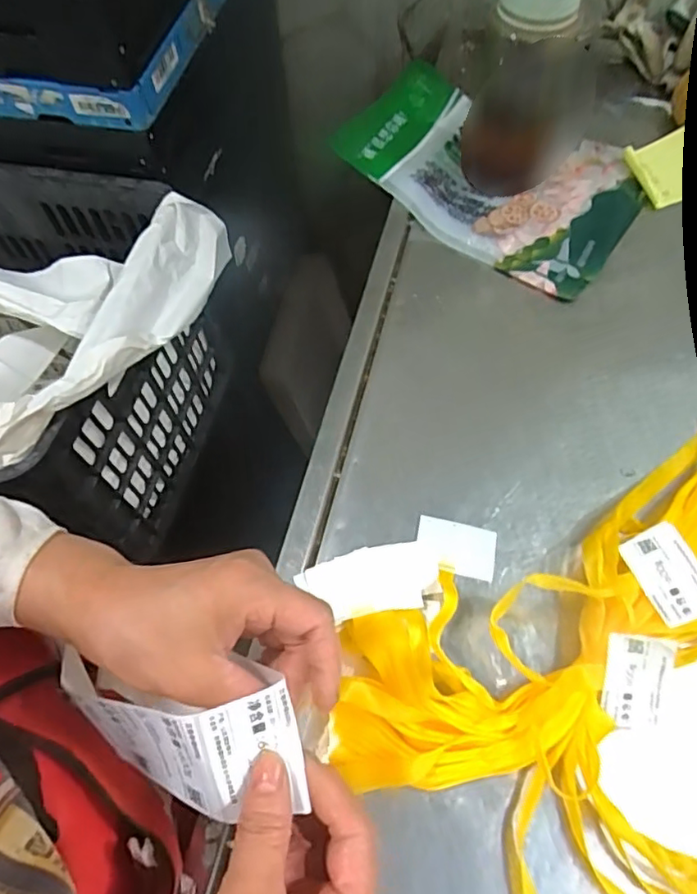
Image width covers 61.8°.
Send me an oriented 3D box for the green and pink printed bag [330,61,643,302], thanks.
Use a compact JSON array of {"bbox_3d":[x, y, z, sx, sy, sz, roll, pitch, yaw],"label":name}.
[{"bbox_3d":[0.159,-0.304,0.608,0.294,0.055,0.245,31,68,18],"label":"green and pink printed bag"}]

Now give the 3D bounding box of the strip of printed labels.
[{"bbox_3d":[-0.079,0.138,0.284,0.126,0.074,0.038,1,24,28],"label":"strip of printed labels"}]

